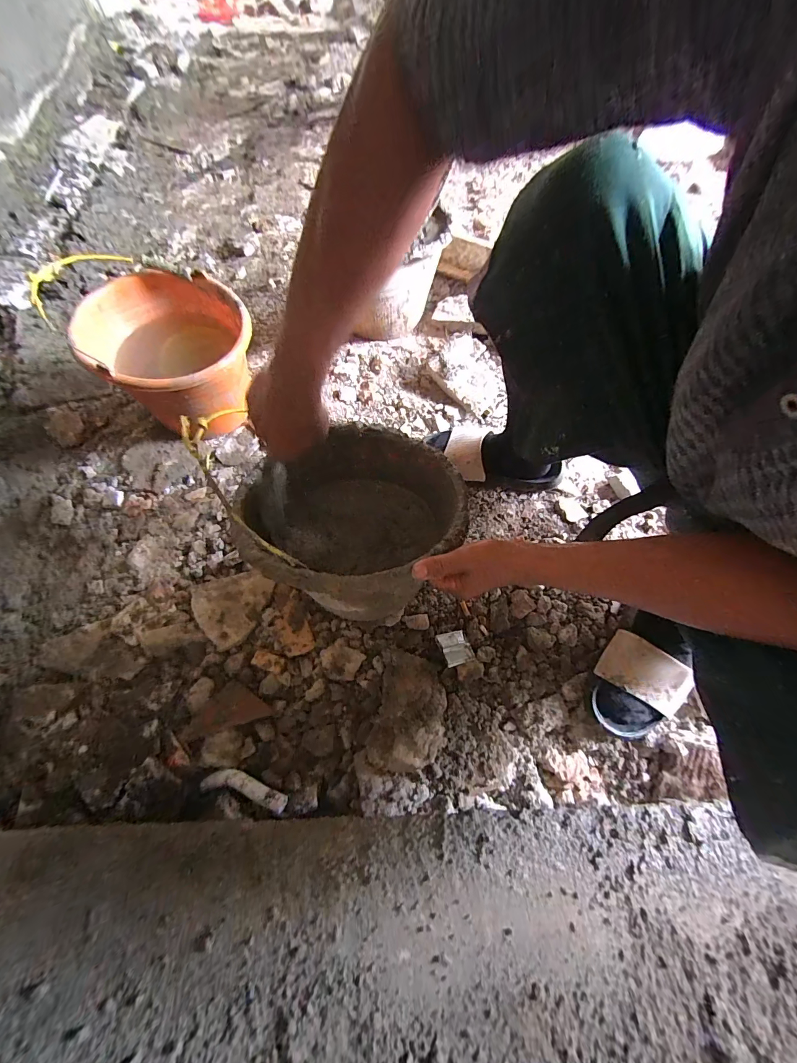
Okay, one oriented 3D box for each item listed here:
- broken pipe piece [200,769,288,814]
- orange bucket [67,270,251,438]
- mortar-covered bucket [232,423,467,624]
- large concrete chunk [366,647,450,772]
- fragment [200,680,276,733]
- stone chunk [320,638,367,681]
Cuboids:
[{"bbox_3d":[-0.222,0.352,0.494,0.155,0.027,0.038,-5,66,25],"label":"broken pipe piece"},{"bbox_3d":[-0.392,-0.315,0.668,0.277,0.190,0.248,42,75,16],"label":"orange bucket"},{"bbox_3d":[-0.063,-0.027,0.476,0.278,0.159,0.241,23,70,10],"label":"mortar-covered bucket"},{"bbox_3d":[0.014,0.255,0.509,0.107,0.042,0.154,10,69,6],"label":"large concrete chunk"},{"bbox_3d":[-0.249,0.261,0.546,0.097,0.018,0.061,-15,68,-4],"label":"fragment"},{"bbox_3d":[-0.090,0.199,0.554,0.062,0.014,0.054,30,72,13],"label":"stone chunk"}]

